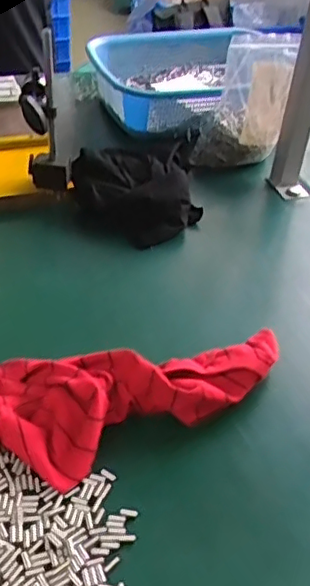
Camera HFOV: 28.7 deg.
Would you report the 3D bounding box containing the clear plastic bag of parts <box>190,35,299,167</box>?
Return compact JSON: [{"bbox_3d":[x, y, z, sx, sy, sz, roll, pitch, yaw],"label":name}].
[{"bbox_3d":[0.117,-0.252,0.806,0.109,0.177,0.065,19,42,14],"label":"clear plastic bag of parts"}]

